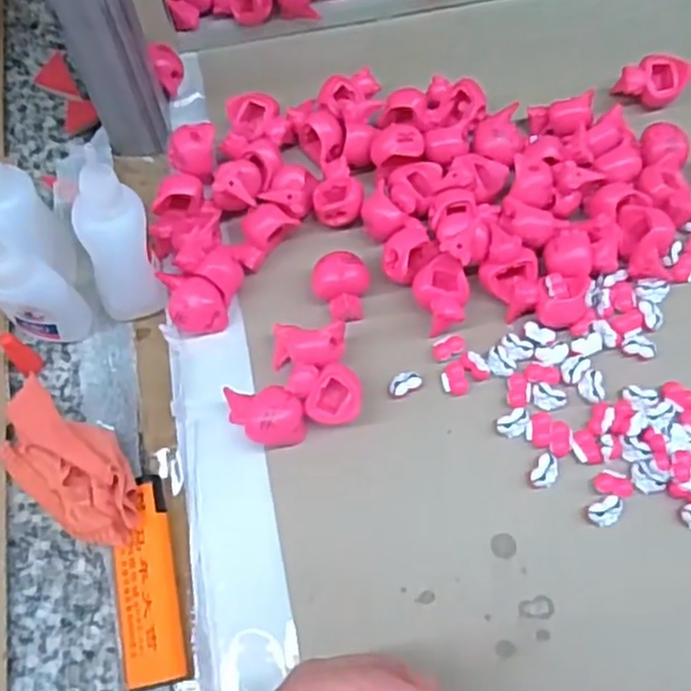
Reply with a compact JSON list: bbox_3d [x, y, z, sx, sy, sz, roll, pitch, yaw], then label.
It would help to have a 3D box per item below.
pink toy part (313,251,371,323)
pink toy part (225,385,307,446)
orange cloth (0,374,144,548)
[{"bbox_3d":[-0.002,-0.028,0.335,0.025,0.016,0.031,2,69,1],"label":"pink toy part"},{"bbox_3d":[-0.033,0.031,0.311,0.032,0.019,0.024,-4,69,-1],"label":"pink toy part"},{"bbox_3d":[-0.113,0.051,0.303,0.075,0.018,0.039,30,73,11],"label":"orange cloth"}]

